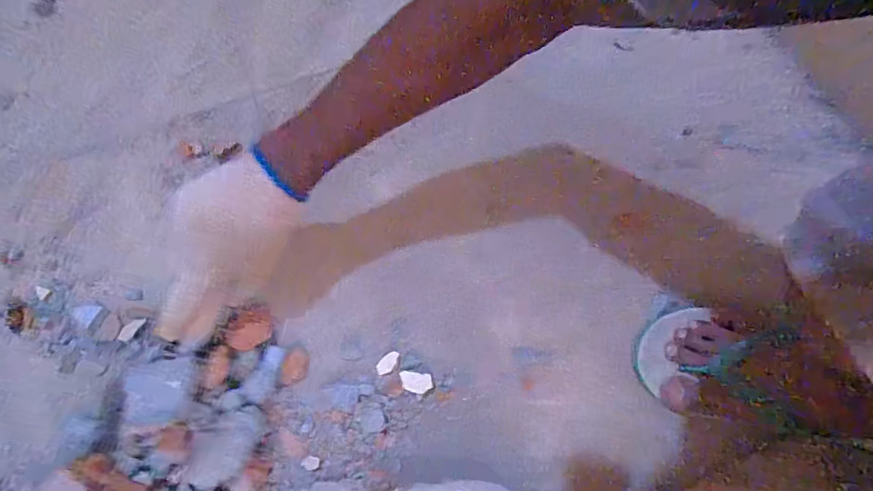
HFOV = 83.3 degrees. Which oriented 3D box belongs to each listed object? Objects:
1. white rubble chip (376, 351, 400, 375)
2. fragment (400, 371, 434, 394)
[{"bbox_3d":[-0.050,0.122,0.508,0.015,0.004,0.028,41,72,13],"label":"white rubble chip"},{"bbox_3d":[-0.021,0.139,0.497,0.032,0.014,0.019,6,68,0],"label":"fragment"}]

